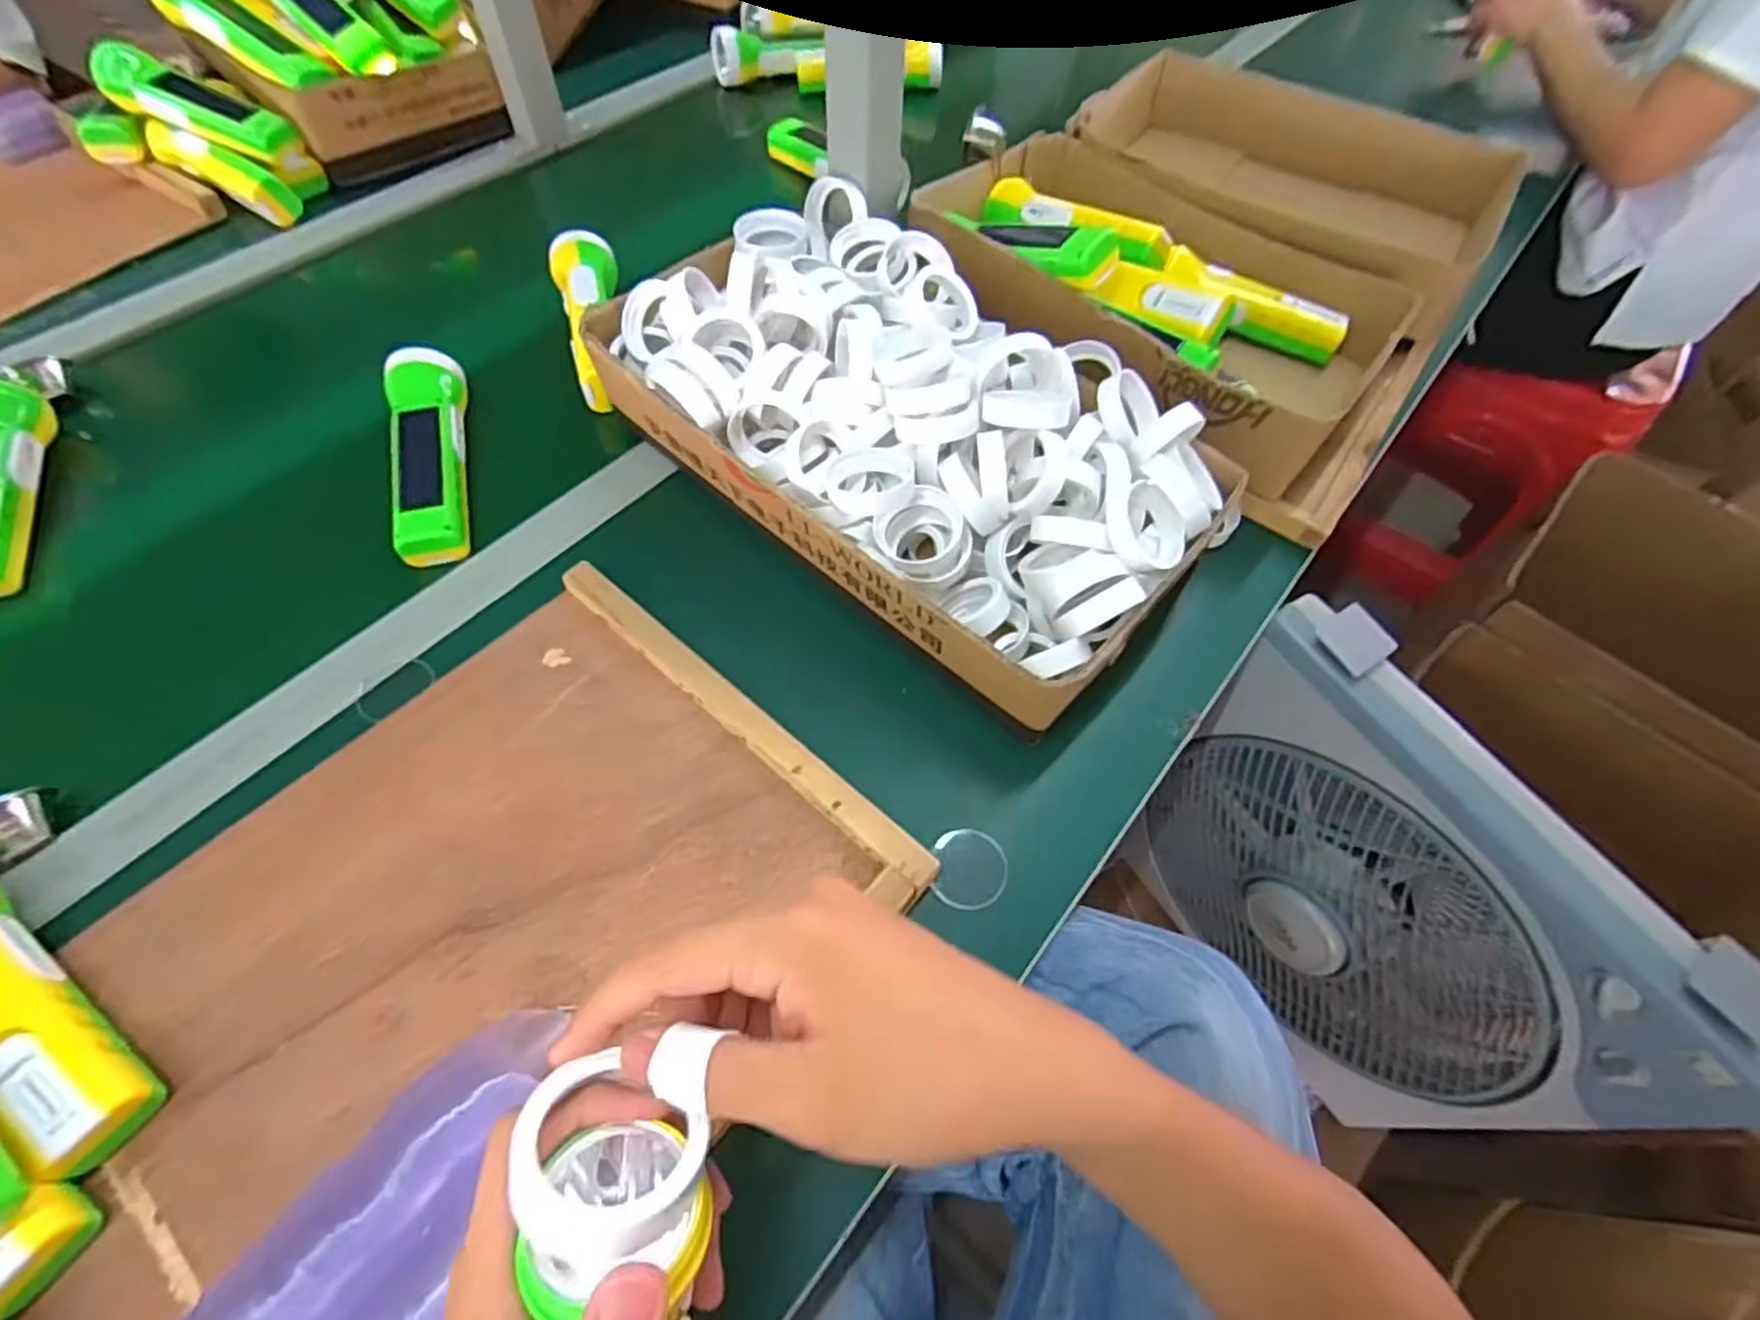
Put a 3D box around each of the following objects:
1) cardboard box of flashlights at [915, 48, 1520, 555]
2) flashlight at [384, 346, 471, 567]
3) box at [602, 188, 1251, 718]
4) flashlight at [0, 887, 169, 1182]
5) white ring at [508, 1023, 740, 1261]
[{"bbox_3d":[0.289,-0.357,0.654,0.409,0.120,0.541,30,63,15],"label":"cardboard box of flashlights"},{"bbox_3d":[-0.321,-0.151,0.539,0.045,0.039,0.173,-11,61,-9],"label":"flashlight"},{"bbox_3d":[0.013,-0.157,0.523,0.415,0.118,0.234,37,65,18],"label":"box"},{"bbox_3d":[-0.393,0.155,0.341,0.166,0.053,0.041,35,64,17],"label":"flashlight"},{"bbox_3d":[-0.073,0.135,0.214,0.052,0.013,0.053,2,58,-3],"label":"white ring"}]

